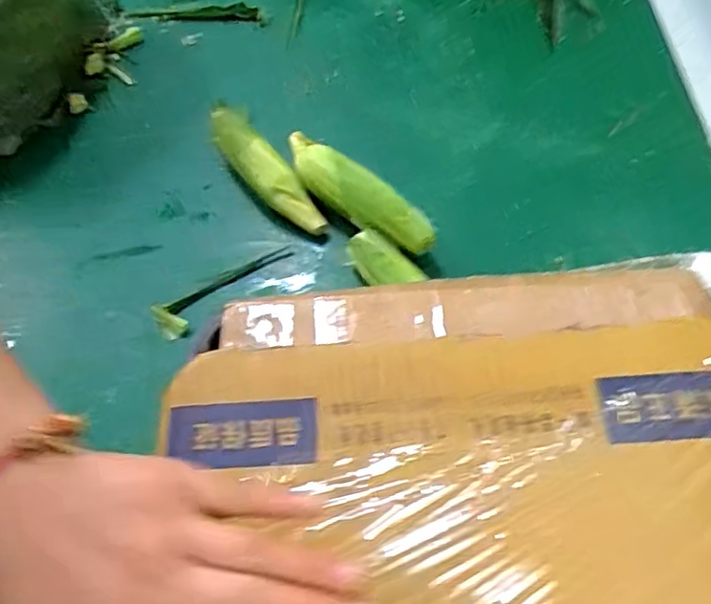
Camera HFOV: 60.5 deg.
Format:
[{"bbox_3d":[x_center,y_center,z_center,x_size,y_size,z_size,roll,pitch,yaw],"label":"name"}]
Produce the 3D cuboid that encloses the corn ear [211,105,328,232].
[{"bbox_3d":[-0.124,-0.175,0.778,0.045,0.064,0.237,-33,63,-13],"label":"corn ear"}]

